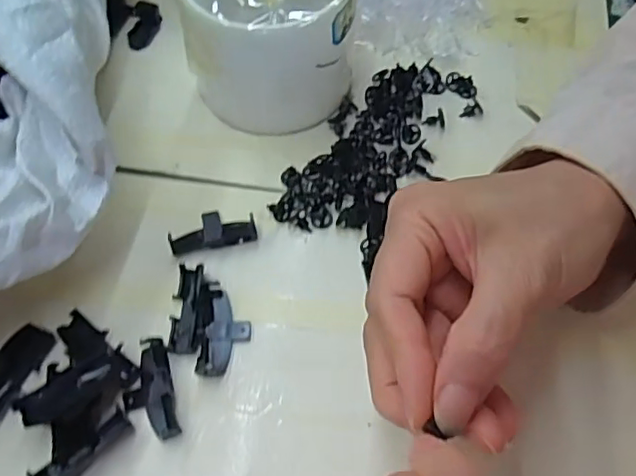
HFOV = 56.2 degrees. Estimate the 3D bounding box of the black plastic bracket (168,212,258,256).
[{"bbox_3d":[-0.052,-0.005,0.290,0.041,0.009,0.021,-11,61,-6],"label":"black plastic bracket"}]

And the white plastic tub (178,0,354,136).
[{"bbox_3d":[-0.025,-0.107,0.310,0.082,0.070,0.084,0,60,0],"label":"white plastic tub"}]

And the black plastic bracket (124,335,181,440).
[{"bbox_3d":[-0.072,0.064,0.251,0.020,0.010,0.041,-14,61,-8],"label":"black plastic bracket"}]

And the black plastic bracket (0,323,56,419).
[{"bbox_3d":[-0.131,0.053,0.249,0.018,0.014,0.040,27,64,14],"label":"black plastic bracket"}]

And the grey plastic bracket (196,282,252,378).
[{"bbox_3d":[-0.042,0.039,0.264,0.022,0.008,0.043,-1,60,-1],"label":"grey plastic bracket"}]

